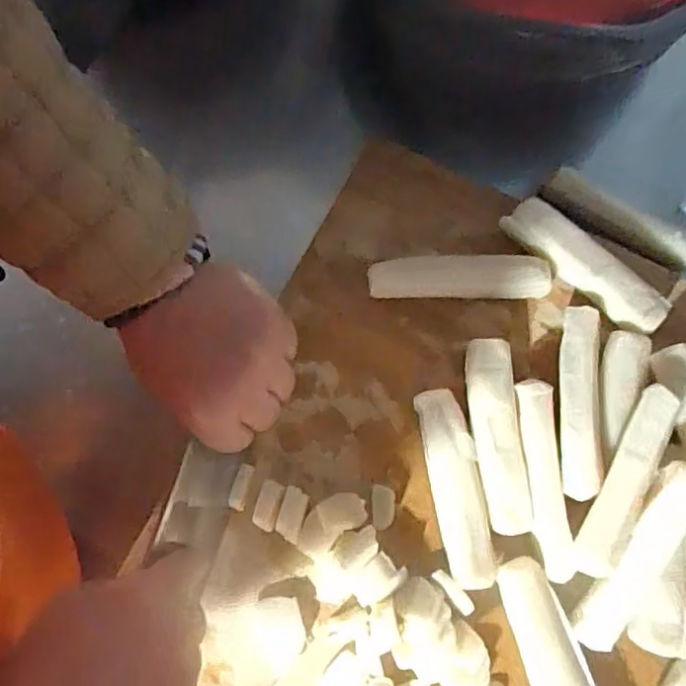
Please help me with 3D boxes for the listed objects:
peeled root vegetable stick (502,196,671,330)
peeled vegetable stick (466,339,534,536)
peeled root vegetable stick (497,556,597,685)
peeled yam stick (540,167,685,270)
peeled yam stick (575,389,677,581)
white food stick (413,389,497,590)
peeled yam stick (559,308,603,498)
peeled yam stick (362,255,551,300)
[{"bbox_3d":[0.178,-0.056,0.449,0.129,0.027,0.035,41,78,10],"label":"peeled root vegetable stick"},{"bbox_3d":[0.105,0.064,0.420,0.031,0.027,0.129,-4,75,-2],"label":"peeled vegetable stick"},{"bbox_3d":[0.135,0.204,0.387,0.035,0.022,0.126,-17,76,-5],"label":"peeled root vegetable stick"},{"bbox_3d":[0.217,-0.095,0.467,0.127,0.019,0.030,25,76,6],"label":"peeled yam stick"},{"bbox_3d":[0.176,0.084,0.379,0.024,0.020,0.123,27,75,5],"label":"peeled yam stick"},{"bbox_3d":[0.076,0.098,0.413,0.031,0.025,0.127,-10,75,-3],"label":"white food stick"},{"bbox_3d":[0.160,0.038,0.409,0.023,0.019,0.128,7,75,2],"label":"peeled yam stick"},{"bbox_3d":[0.085,-0.048,0.447,0.129,0.030,0.029,2,75,0],"label":"peeled yam stick"}]

